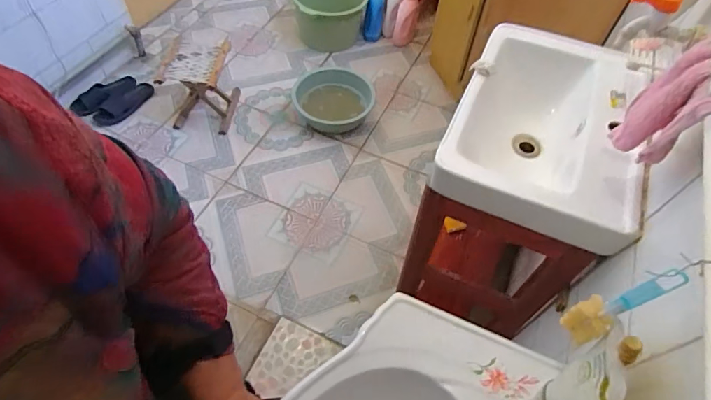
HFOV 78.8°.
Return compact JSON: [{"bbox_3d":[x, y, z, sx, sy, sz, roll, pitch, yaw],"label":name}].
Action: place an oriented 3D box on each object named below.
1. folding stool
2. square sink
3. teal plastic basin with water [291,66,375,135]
[{"bbox_3d":[-0.637,-0.470,1.771,0.257,0.269,0.280,2,55,-2],"label":"folding stool"},{"bbox_3d":[0.389,-0.149,0.915,0.351,0.152,0.496,23,57,12],"label":"square sink"},{"bbox_3d":[-0.099,-0.443,1.882,0.341,0.102,0.384,-10,57,-10],"label":"teal plastic basin with water"}]

